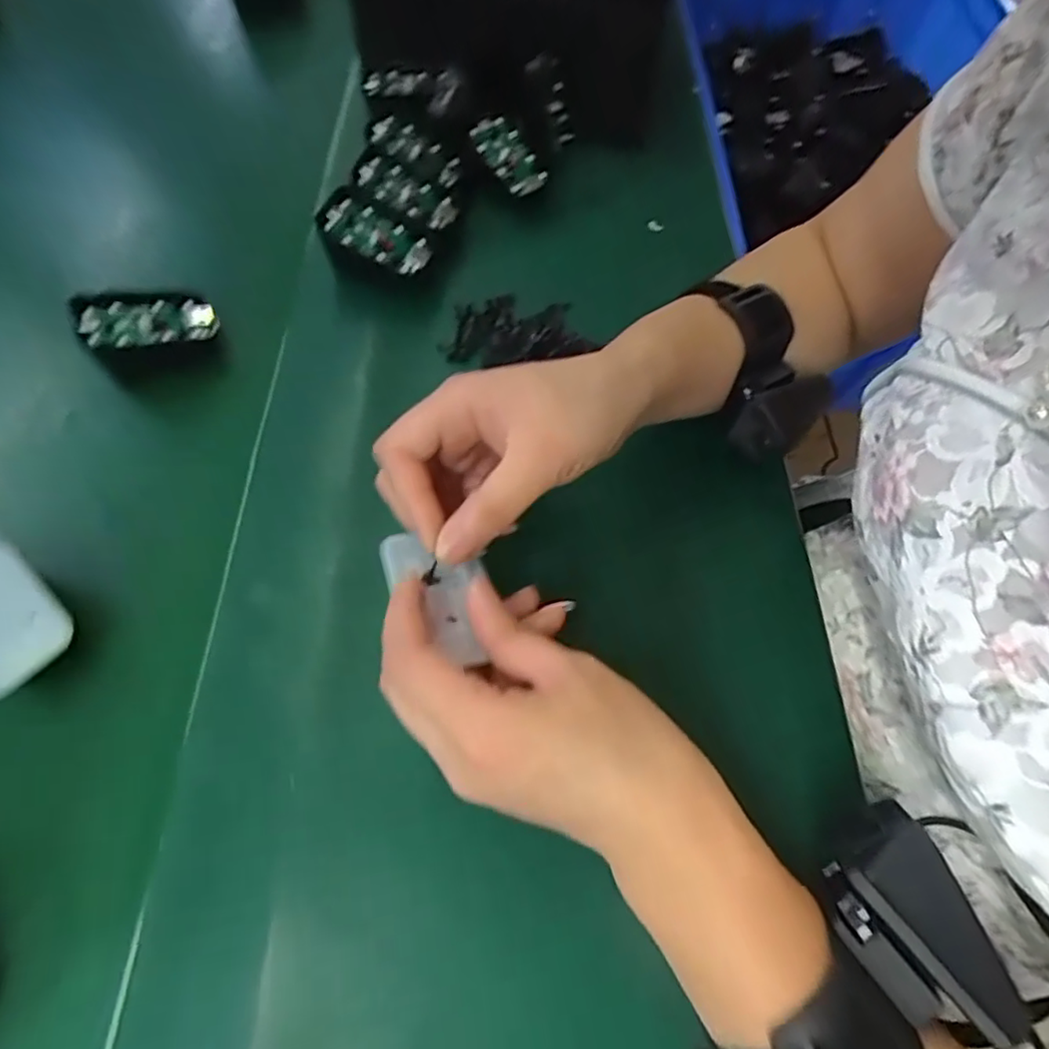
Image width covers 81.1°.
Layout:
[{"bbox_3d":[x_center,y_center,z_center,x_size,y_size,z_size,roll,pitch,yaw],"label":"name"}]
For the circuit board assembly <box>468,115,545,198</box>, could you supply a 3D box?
[{"bbox_3d":[-0.011,-0.267,0.443,0.031,0.006,0.061,-42,94,-10],"label":"circuit board assembly"}]

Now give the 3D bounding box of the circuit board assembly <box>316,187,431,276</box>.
[{"bbox_3d":[-0.095,-0.186,0.393,0.067,0.013,0.034,24,63,-14],"label":"circuit board assembly"}]

